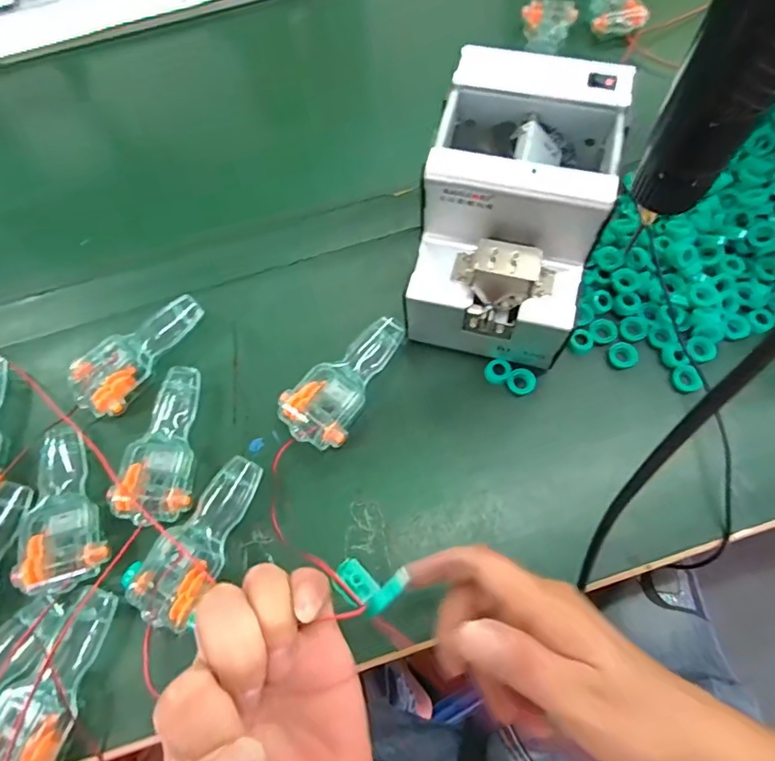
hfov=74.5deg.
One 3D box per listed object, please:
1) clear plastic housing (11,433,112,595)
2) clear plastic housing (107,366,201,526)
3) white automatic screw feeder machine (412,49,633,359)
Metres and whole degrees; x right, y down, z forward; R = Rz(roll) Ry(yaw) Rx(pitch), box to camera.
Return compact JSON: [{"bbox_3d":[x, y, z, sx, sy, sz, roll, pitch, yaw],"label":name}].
[{"bbox_3d":[-0.256,0.098,0.391,0.057,0.023,0.123,-26,66,-8],"label":"clear plastic housing"},{"bbox_3d":[-0.184,0.050,0.410,0.056,0.019,0.126,-7,65,1],"label":"clear plastic housing"},{"bbox_3d":[0.094,-0.119,0.407,0.122,0.171,0.169,12,67,9],"label":"white automatic screw feeder machine"}]

